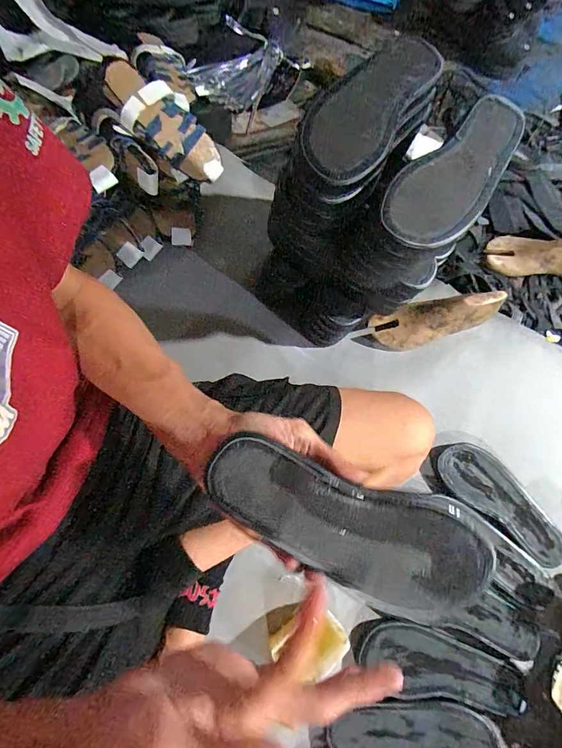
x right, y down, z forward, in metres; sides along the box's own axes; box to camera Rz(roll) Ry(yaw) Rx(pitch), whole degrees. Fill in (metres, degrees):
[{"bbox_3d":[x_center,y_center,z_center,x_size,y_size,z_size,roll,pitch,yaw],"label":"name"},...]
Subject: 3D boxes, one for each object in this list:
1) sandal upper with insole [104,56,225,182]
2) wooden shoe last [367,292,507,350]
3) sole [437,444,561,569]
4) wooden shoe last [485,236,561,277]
[{"bbox_3d":[-0.202,-0.444,0.688,0.225,0.053,0.102,37,69,-25],"label":"sandal upper with insole"},{"bbox_3d":[0.282,-0.098,0.703,0.224,0.080,0.063,-13,68,10],"label":"wooden shoe last"},{"bbox_3d":[0.366,0.206,0.635,0.228,0.025,0.096,39,73,12],"label":"sole"},{"bbox_3d":[0.528,-0.245,0.772,0.231,0.062,0.078,1,70,-2],"label":"wooden shoe last"}]

